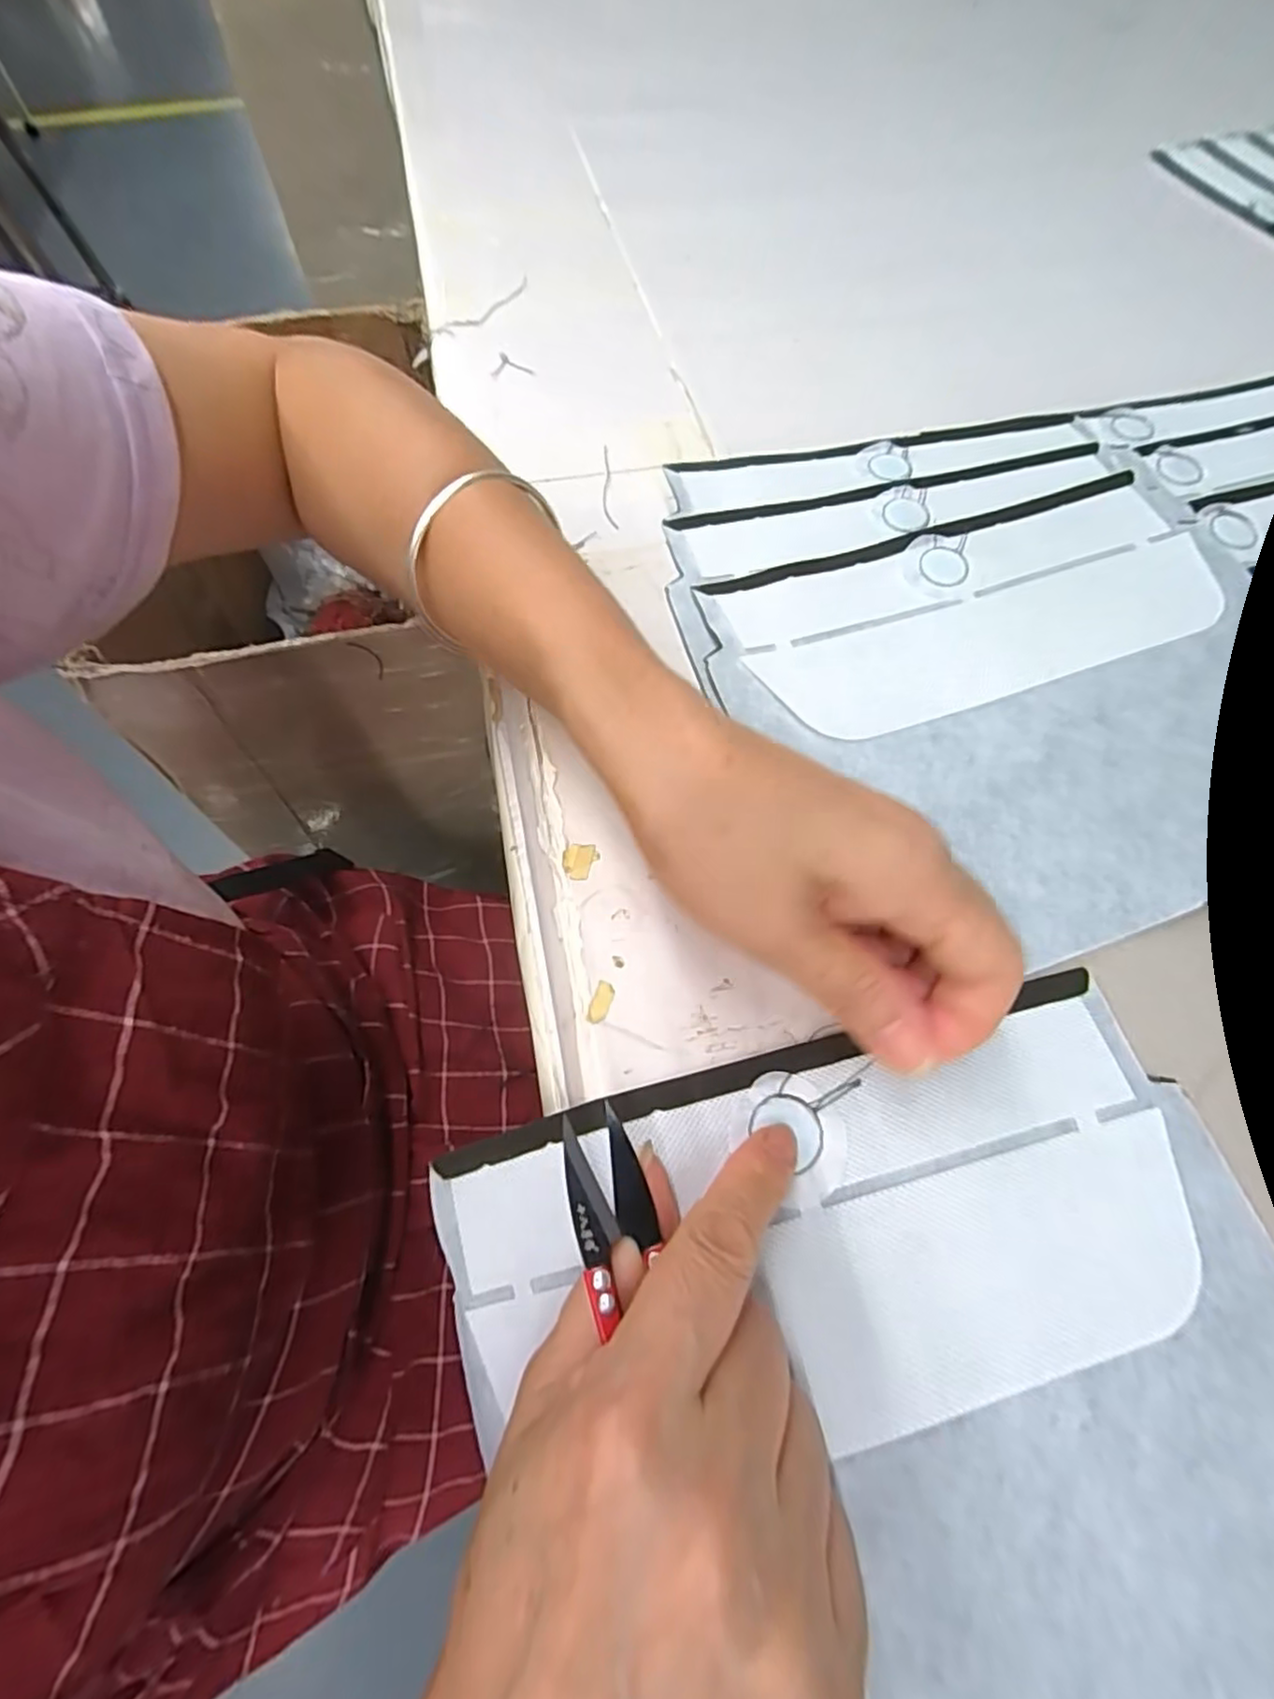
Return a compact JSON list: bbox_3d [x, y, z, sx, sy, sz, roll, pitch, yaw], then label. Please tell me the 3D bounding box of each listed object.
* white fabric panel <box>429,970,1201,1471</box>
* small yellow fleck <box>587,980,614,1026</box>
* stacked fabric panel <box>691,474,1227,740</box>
[{"bbox_3d":[0.054,0.114,0.200,0.226,0.024,0.094,-15,62,-3],"label":"white fabric panel"},{"bbox_3d":[-0.012,0.051,0.223,0.006,0.004,0.014,16,65,9],"label":"small yellow fleck"},{"bbox_3d":[0.150,-0.111,0.299,0.221,0.006,0.093,-16,64,-7],"label":"stacked fabric panel"}]

